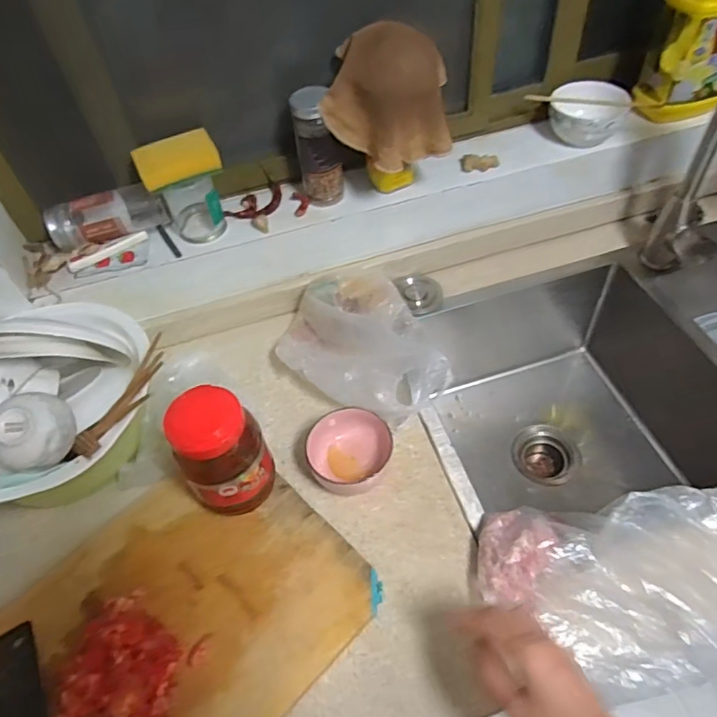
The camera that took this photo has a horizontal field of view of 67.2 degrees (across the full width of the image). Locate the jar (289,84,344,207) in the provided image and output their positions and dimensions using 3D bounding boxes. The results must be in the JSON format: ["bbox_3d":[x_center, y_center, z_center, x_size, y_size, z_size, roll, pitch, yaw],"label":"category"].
[{"bbox_3d":[-0.055,-0.291,0.750,0.057,0.159,0.056,-3,51,4],"label":"jar"}]

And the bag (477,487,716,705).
[{"bbox_3d":[0.288,0.243,0.533,0.304,0.062,0.224,-4,51,3],"label":"bag"}]

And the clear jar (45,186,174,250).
[{"bbox_3d":[-0.347,-0.205,0.759,0.155,0.063,0.069,-15,52,-6],"label":"clear jar"}]

